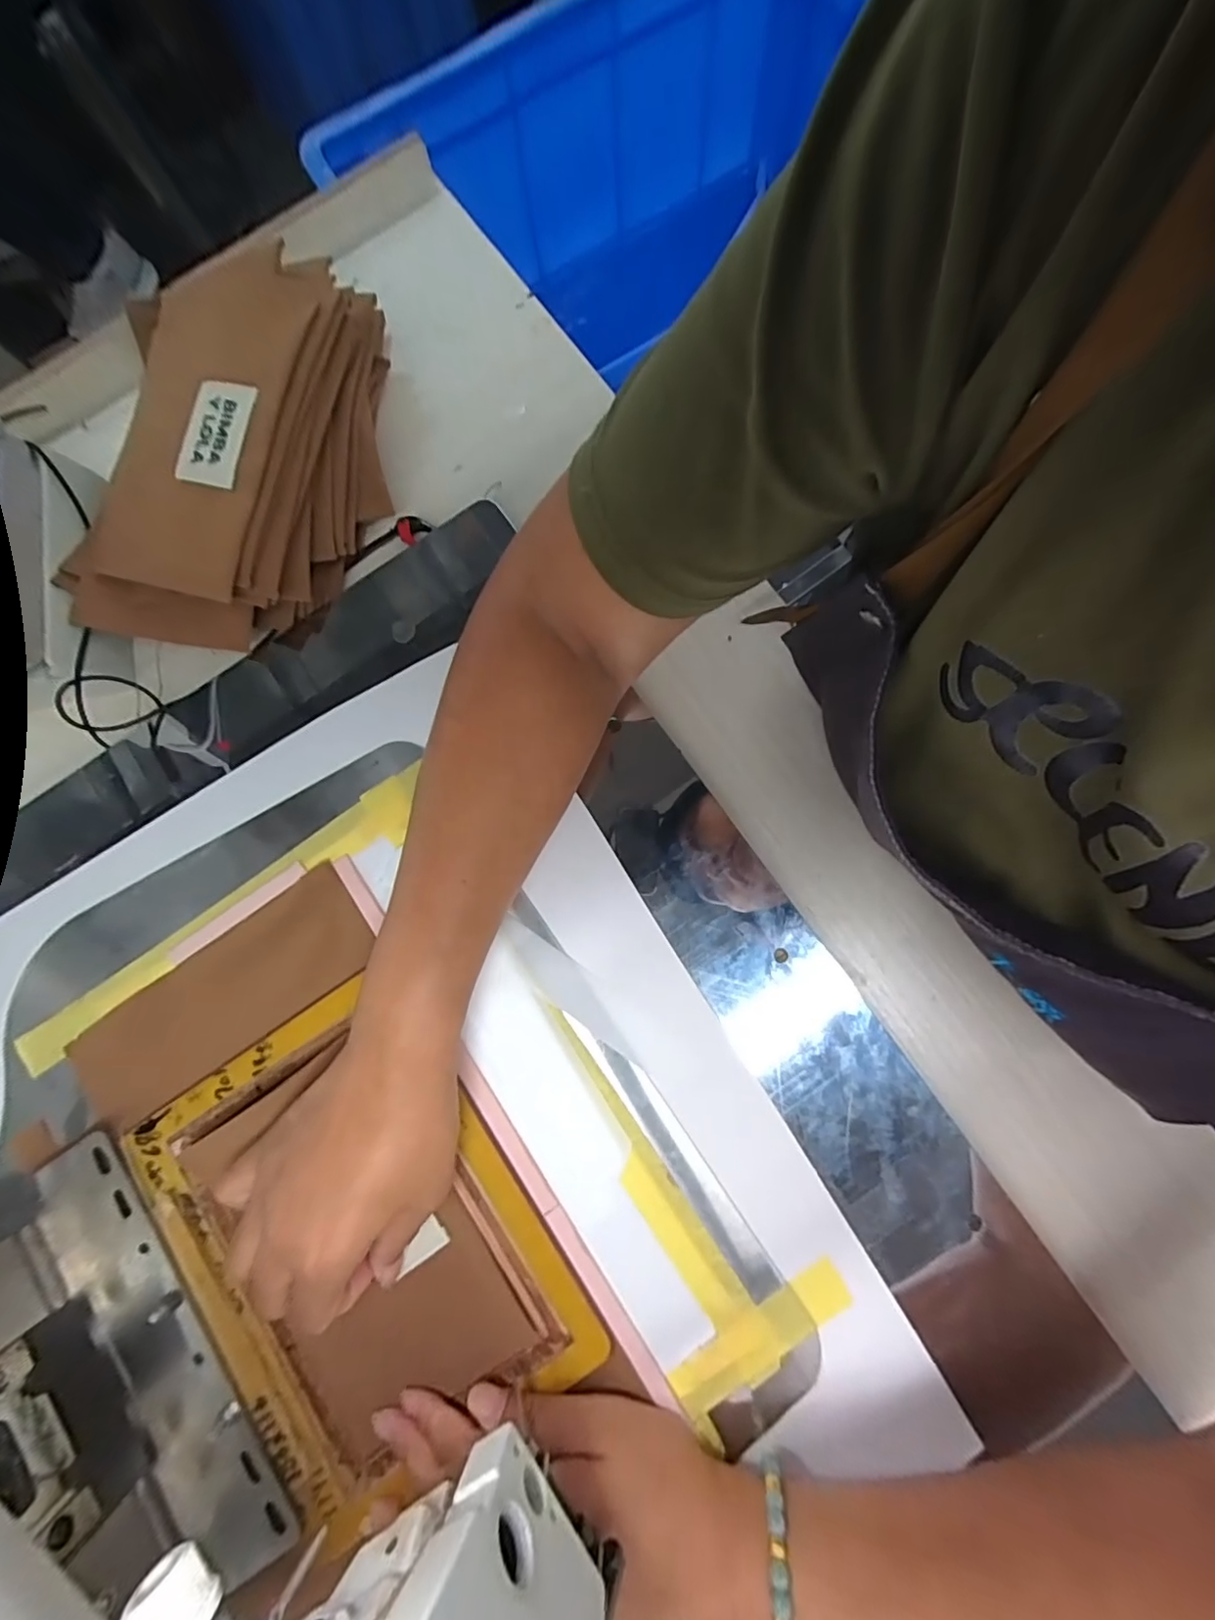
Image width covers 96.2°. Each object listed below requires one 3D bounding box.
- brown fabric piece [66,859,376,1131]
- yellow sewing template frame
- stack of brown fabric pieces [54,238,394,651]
[{"bbox_3d":[-0.218,0.106,0.308,0.178,0.006,0.063,-36,82,-2],"label":"brown fabric piece"},{"bbox_3d":[-0.130,0.220,0.286,0.167,0.010,0.229,-33,81,-5],"label":"yellow sewing template frame"},{"bbox_3d":[-0.235,-0.228,0.340,0.176,0.063,0.249,2,83,4],"label":"stack of brown fabric pieces"}]

